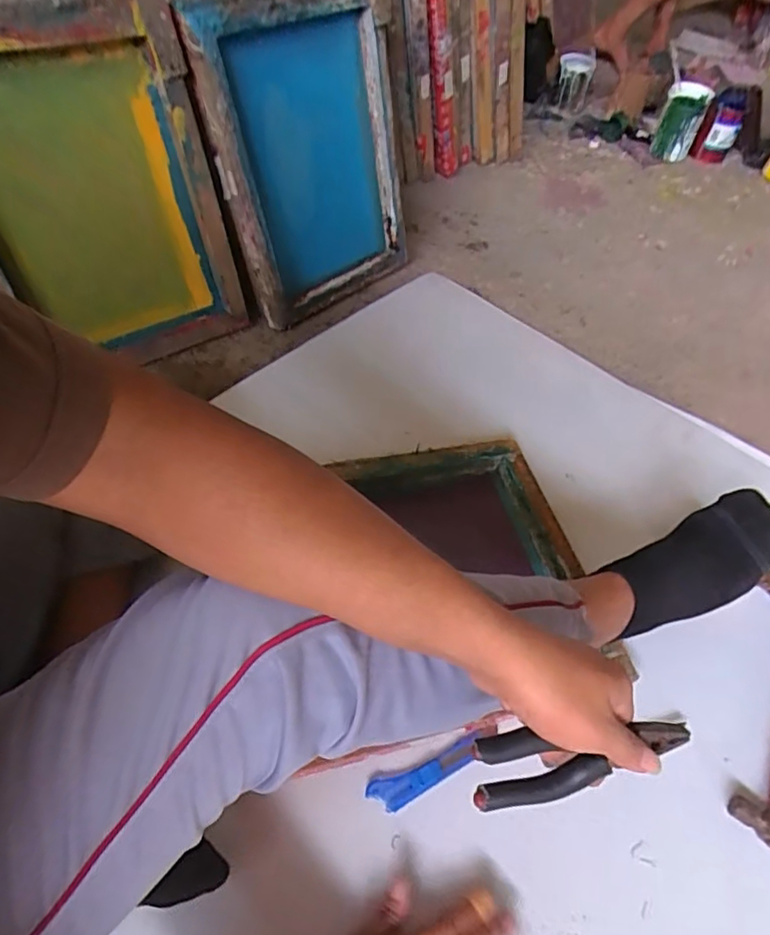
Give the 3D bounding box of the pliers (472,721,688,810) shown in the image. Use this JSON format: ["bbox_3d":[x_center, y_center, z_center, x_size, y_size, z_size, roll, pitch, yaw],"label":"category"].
[{"bbox_3d":[0.131,0.195,0.372,0.144,0.017,0.050,-1,96,-9],"label":"pliers"}]

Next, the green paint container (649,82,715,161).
[{"bbox_3d":[0.745,-0.874,1.401,0.109,0.136,0.102,25,55,14],"label":"green paint container"}]

